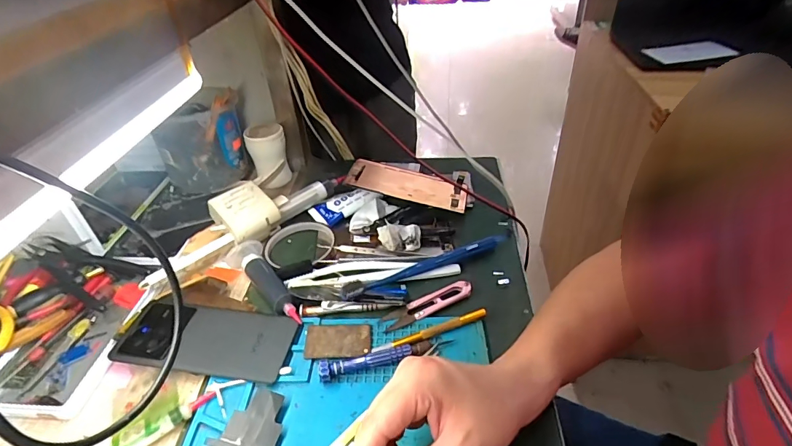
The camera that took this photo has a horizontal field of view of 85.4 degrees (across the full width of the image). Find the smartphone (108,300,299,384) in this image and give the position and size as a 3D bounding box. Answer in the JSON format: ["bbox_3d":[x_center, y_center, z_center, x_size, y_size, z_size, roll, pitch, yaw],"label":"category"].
[{"bbox_3d":[-0.179,0.108,0.412,0.156,0.011,0.072,6,39,5],"label":"smartphone"}]

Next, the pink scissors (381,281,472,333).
[{"bbox_3d":[0.032,0.082,0.435,0.096,0.010,0.021,-20,41,-18],"label":"pink scissors"}]

